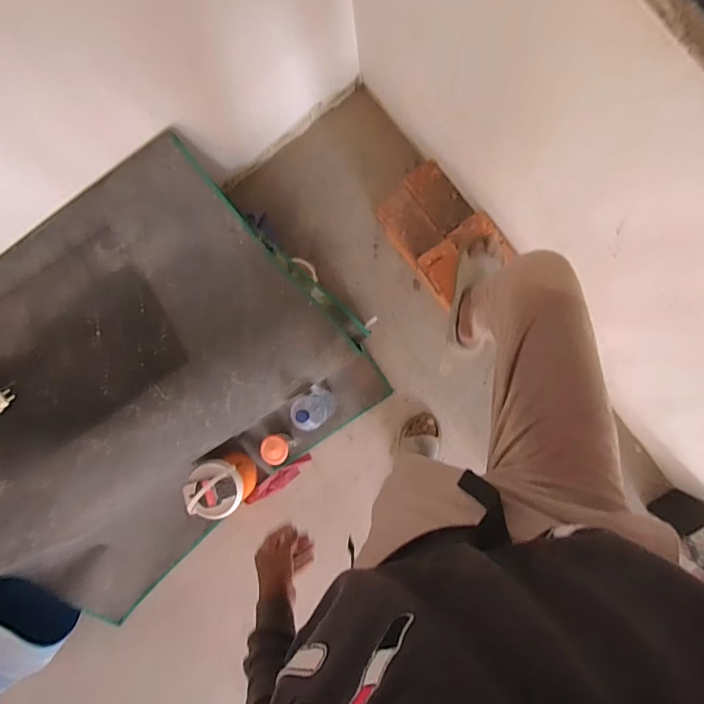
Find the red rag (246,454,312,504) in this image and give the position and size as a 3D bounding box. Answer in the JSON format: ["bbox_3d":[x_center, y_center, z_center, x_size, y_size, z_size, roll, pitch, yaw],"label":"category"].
[{"bbox_3d":[-0.224,0.392,1.308,0.227,0.031,0.048,-36,85,4],"label":"red rag"}]

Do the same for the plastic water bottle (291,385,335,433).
[{"bbox_3d":[-0.104,0.154,1.168,0.089,0.294,0.084,0,88,6],"label":"plastic water bottle"}]

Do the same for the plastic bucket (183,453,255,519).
[{"bbox_3d":[-0.373,0.382,1.225,0.156,0.190,0.151,0,88,6],"label":"plastic bucket"}]

